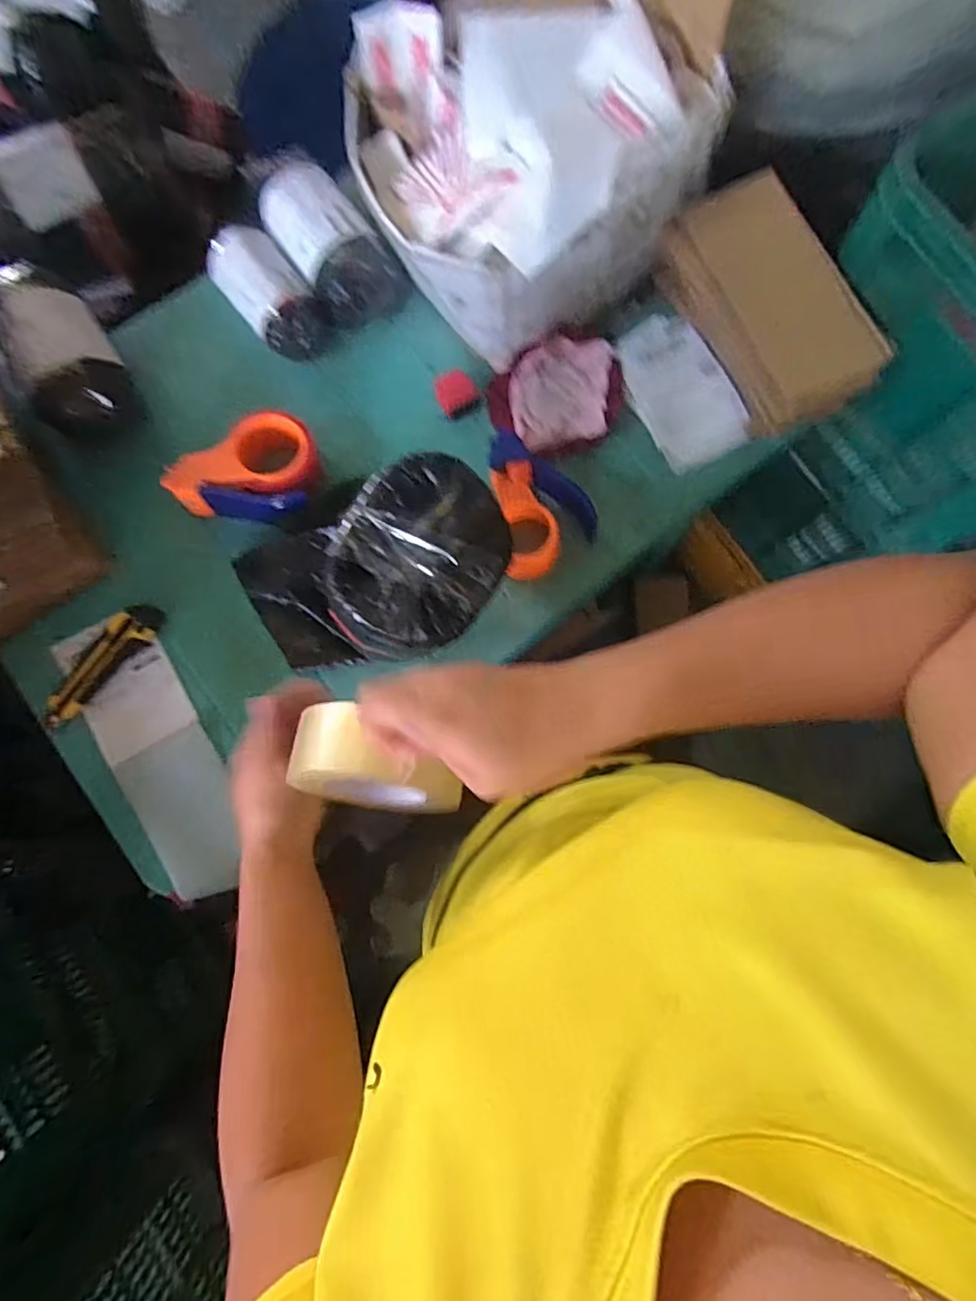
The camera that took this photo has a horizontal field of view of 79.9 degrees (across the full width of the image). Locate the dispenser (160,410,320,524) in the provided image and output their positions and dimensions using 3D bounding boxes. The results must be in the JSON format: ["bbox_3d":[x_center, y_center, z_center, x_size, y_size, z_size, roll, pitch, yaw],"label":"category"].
[{"bbox_3d":[-0.269,-0.207,0.657,0.149,0.059,0.124,6,80,1],"label":"dispenser"}]

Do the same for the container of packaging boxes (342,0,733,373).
[{"bbox_3d":[0.046,-0.543,0.634,0.353,0.153,0.303,-33,82,-5],"label":"container of packaging boxes"}]

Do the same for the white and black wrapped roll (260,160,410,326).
[{"bbox_3d":[-0.180,-0.468,0.671,0.093,0.084,0.157,-38,82,-6],"label":"white and black wrapped roll"}]

